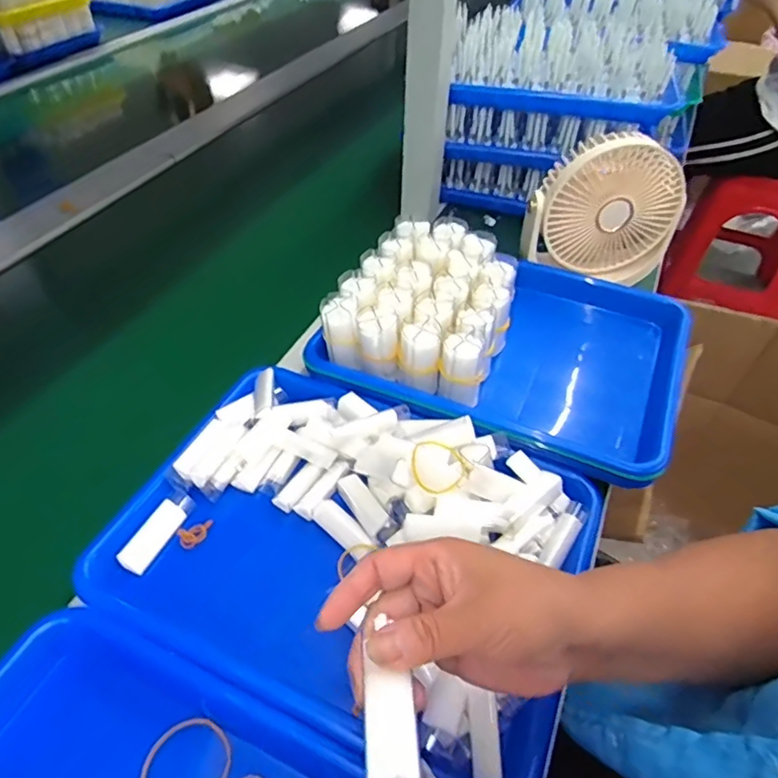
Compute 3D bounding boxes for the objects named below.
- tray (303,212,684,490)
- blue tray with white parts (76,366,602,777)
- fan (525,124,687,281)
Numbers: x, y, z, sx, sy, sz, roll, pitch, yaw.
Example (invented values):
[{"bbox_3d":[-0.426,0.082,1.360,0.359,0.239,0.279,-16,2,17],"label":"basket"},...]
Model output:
[{"bbox_3d":[0.119,-0.061,0.546,0.316,0.083,0.254,21,50,18],"label":"tray"},{"bbox_3d":[-0.027,0.104,0.416,0.324,0.053,0.249,19,49,16],"label":"blue tray with white parts"},{"bbox_3d":[0.233,-0.192,0.605,0.160,0.155,0.047,0,47,-1],"label":"fan"}]

